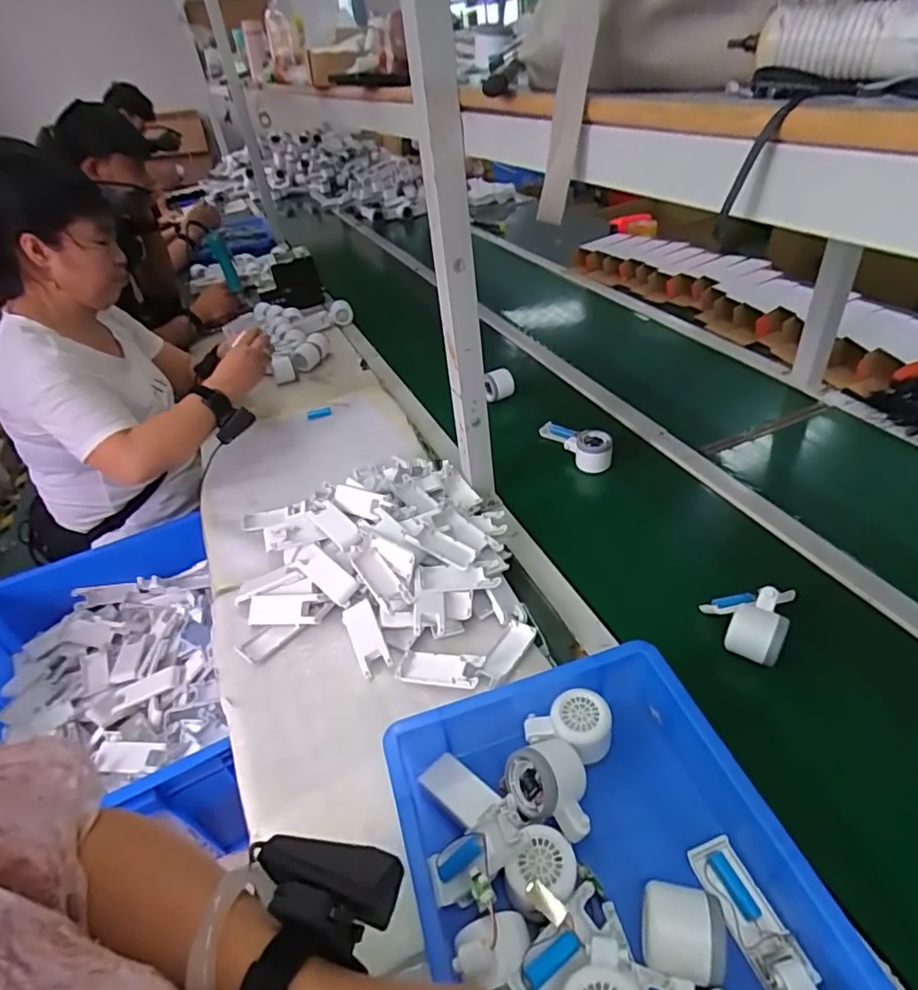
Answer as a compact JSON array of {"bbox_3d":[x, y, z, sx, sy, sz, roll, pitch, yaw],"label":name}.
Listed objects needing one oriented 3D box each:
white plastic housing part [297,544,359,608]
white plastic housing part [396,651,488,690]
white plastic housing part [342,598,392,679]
[{"bbox_3d":[-0.180,0.105,0.770,0.103,0.015,0.036,28,50,36],"label":"white plastic housing part"},{"bbox_3d":[-0.024,0.203,0.671,0.102,0.020,0.041,5,40,15],"label":"white plastic housing part"},{"bbox_3d":[-0.116,0.177,0.714,0.040,0.019,0.099,-21,40,-16],"label":"white plastic housing part"}]

